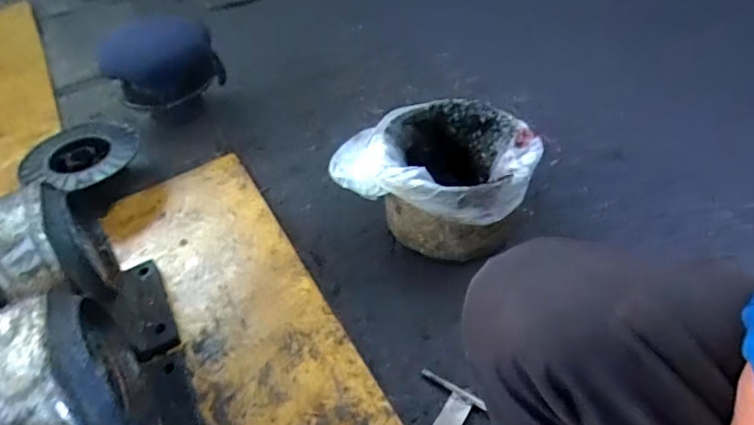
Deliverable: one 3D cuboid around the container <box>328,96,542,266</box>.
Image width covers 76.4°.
[{"bbox_3d":[0.130,-0.062,0.980,0.339,0.210,0.318,-4,46,4],"label":"container"}]

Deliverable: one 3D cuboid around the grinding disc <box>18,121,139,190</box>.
[{"bbox_3d":[-0.691,-0.128,1.126,0.255,0.054,0.255,-33,51,-22],"label":"grinding disc"}]

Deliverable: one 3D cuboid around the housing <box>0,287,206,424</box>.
[{"bbox_3d":[-0.363,0.229,0.633,0.154,0.308,0.253,-27,50,-19],"label":"housing"}]

